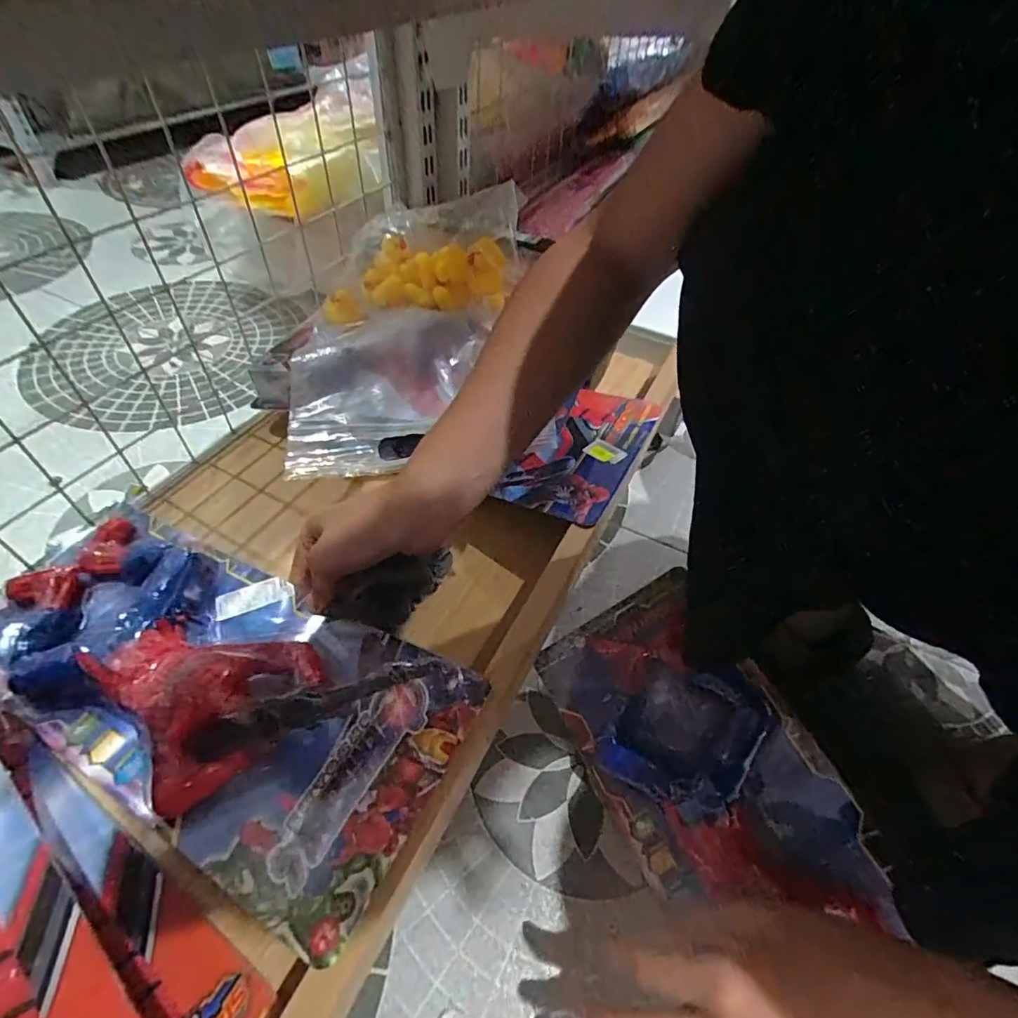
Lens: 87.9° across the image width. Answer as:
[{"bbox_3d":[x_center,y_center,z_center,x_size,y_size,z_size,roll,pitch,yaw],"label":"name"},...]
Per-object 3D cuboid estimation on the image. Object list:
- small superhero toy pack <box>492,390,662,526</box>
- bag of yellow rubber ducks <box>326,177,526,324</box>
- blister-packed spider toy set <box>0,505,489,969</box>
[{"bbox_3d":[0.068,-0.054,0.468,0.086,0.018,0.169,25,52,17],"label":"small superhero toy pack"},{"bbox_3d":[-0.075,-0.219,0.484,0.193,0.091,0.100,-10,51,-13],"label":"bag of yellow rubber ducks"},{"bbox_3d":[-0.200,0.090,0.328,0.348,0.061,0.151,20,51,21],"label":"blister-packed spider toy set"}]

